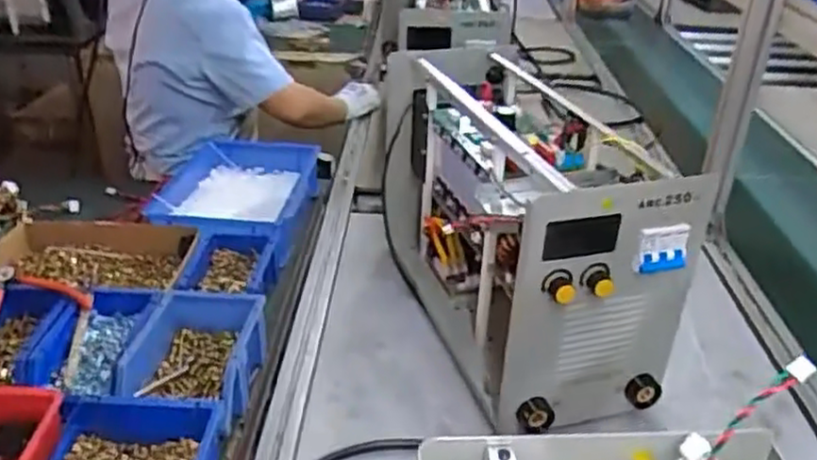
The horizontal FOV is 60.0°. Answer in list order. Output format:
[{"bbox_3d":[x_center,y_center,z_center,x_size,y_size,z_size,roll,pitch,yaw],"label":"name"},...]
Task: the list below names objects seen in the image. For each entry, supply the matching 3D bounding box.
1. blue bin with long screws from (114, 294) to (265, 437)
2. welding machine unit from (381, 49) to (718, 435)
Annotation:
[{"bbox_3d":[-0.240,0.150,0.796,0.134,0.069,0.187,1,30,-2],"label":"blue bin with long screws"},{"bbox_3d":[0.123,-0.012,0.915,0.192,0.306,0.485,-9,32,-18],"label":"welding machine unit"}]

